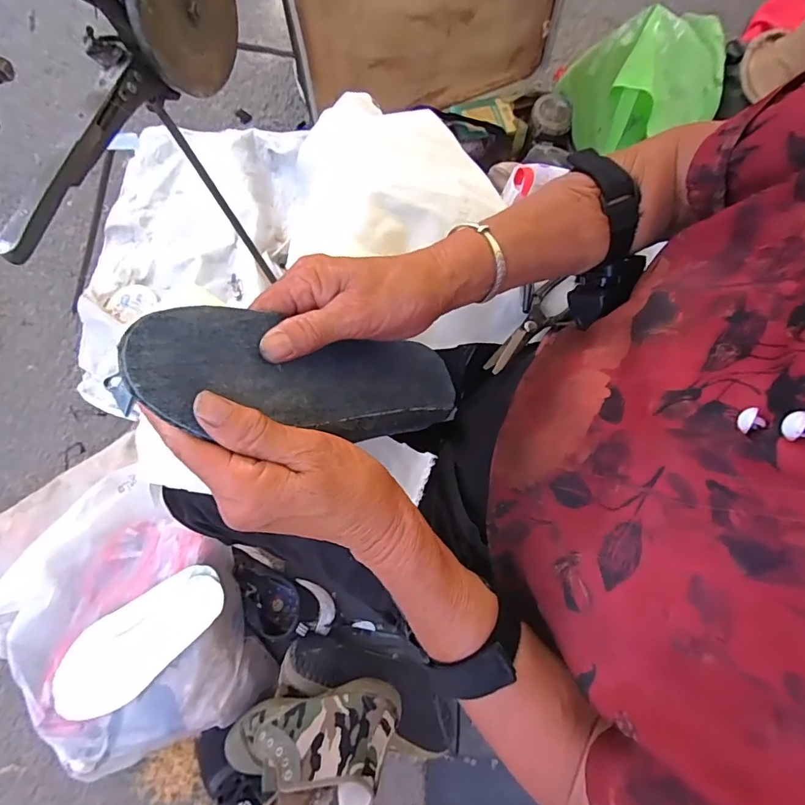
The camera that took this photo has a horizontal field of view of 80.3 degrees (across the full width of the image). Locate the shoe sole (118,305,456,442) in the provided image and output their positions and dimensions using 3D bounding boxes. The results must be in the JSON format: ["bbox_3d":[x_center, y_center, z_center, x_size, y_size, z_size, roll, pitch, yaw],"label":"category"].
[{"bbox_3d":[-0.040,-0.015,0.312,0.010,0.259,0.074,-26,71,36],"label":"shoe sole"}]

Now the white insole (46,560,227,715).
[{"bbox_3d":[-0.360,0.329,0.652,0.245,0.015,0.109,-31,77,-9],"label":"white insole"}]

